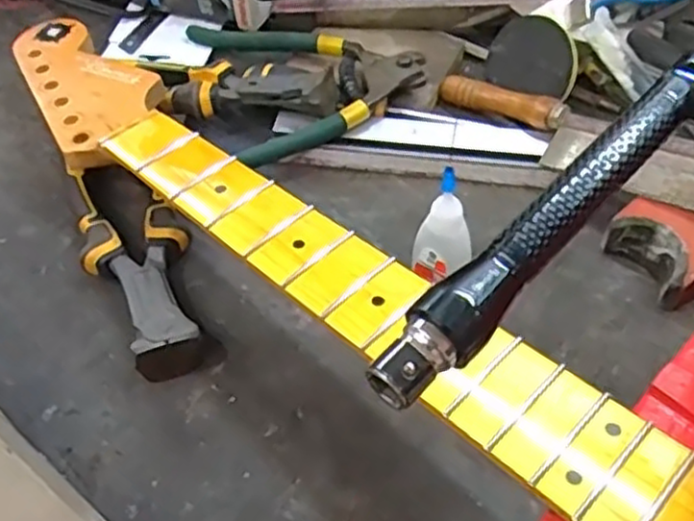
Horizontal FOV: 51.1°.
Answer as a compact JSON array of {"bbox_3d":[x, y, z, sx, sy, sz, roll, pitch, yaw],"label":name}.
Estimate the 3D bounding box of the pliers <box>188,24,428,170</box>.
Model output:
[{"bbox_3d":[-0.028,-0.146,0.538,0.144,0.020,0.164,-15,51,-11],"label":"pliers"}]

